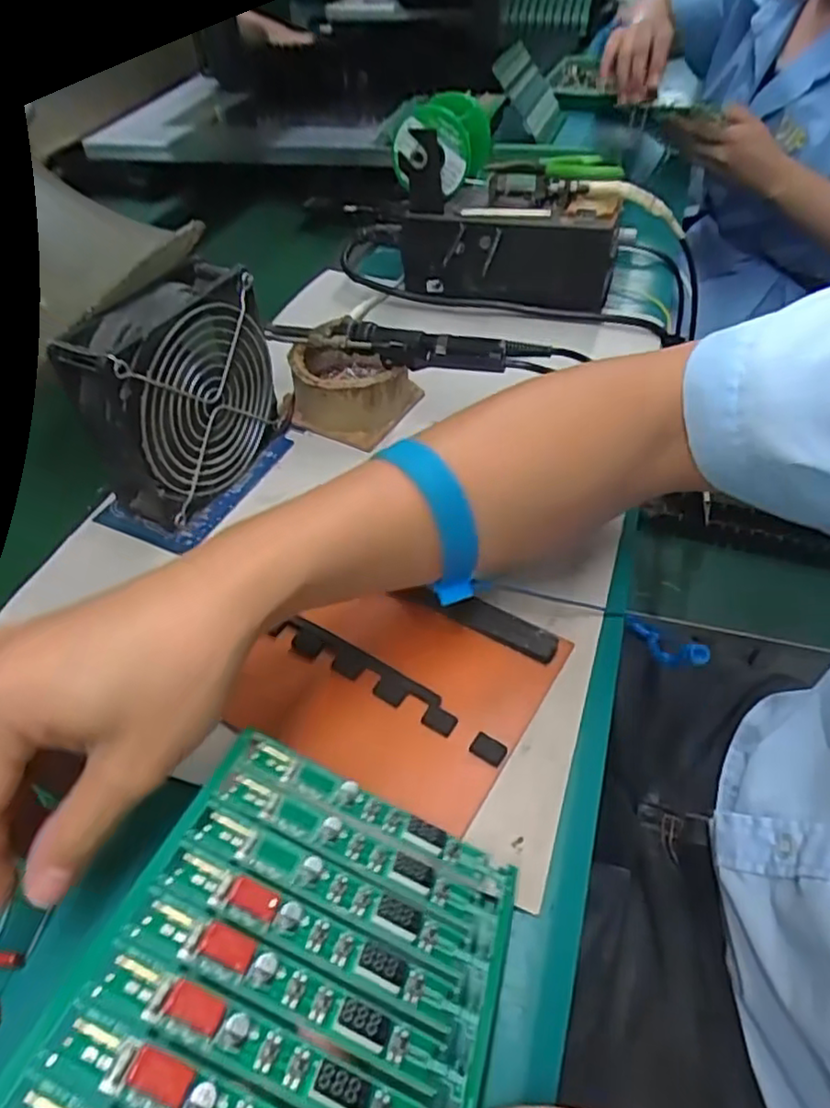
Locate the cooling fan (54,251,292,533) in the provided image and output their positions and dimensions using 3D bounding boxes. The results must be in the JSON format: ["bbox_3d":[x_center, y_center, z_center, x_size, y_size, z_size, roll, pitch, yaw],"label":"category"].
[{"bbox_3d":[-0.139,-0.094,0.396,0.043,0.123,0.128,21,52,19],"label":"cooling fan"}]

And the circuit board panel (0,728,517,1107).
[{"bbox_3d":[-0.038,0.137,0.191,0.119,0.006,0.161,26,36,3],"label":"circuit board panel"}]

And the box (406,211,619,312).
[{"bbox_3d":[0.073,-0.244,0.557,0.176,0.068,0.034,10,49,10],"label":"box"}]

